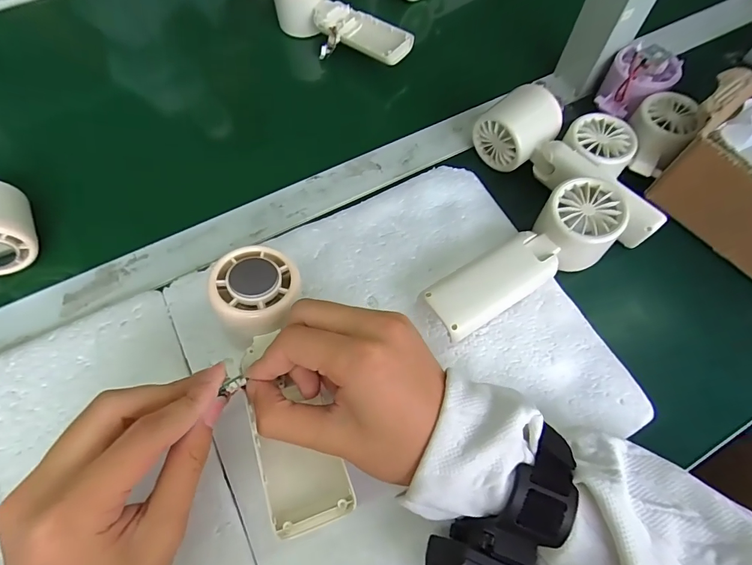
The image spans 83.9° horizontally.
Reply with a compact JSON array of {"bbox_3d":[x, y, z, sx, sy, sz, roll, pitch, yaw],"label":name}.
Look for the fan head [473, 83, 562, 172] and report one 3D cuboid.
[{"bbox_3d":[0.125,-0.131,0.364,0.057,0.053,0.050,-30,69,-13],"label":"fan head"}]

